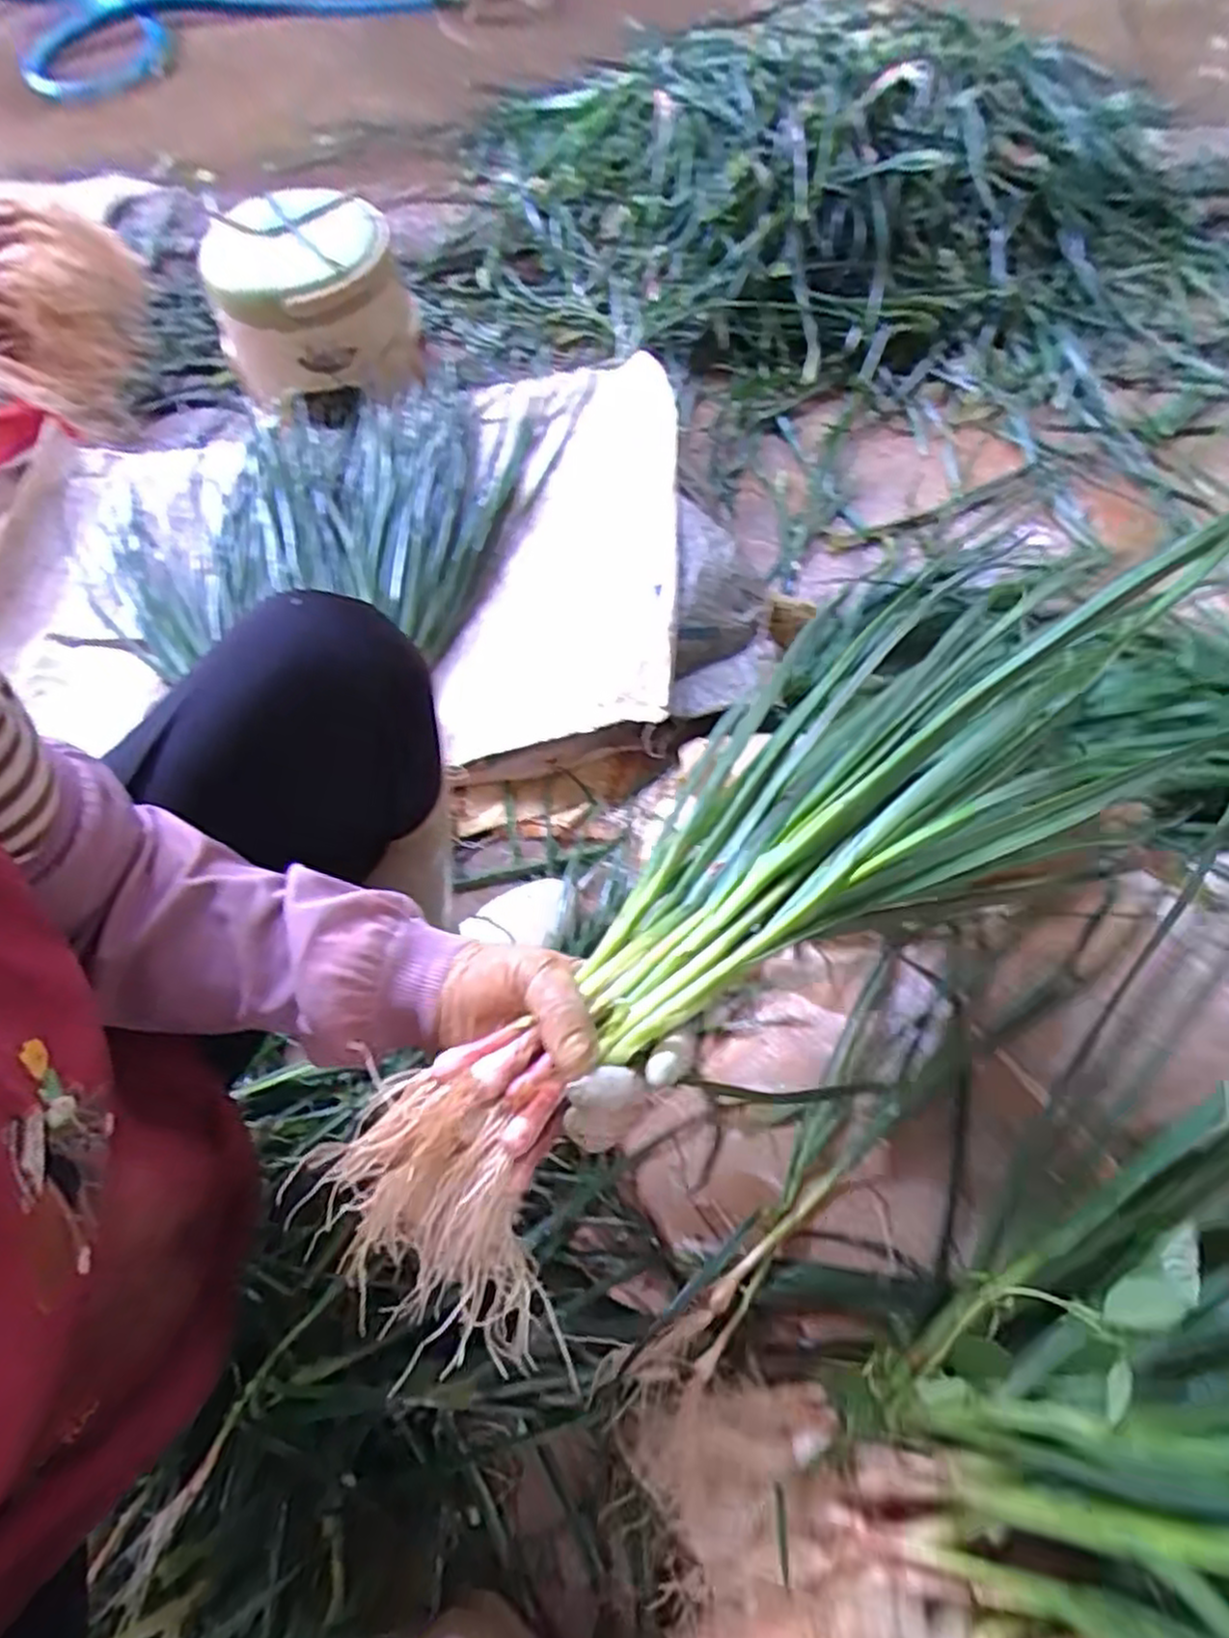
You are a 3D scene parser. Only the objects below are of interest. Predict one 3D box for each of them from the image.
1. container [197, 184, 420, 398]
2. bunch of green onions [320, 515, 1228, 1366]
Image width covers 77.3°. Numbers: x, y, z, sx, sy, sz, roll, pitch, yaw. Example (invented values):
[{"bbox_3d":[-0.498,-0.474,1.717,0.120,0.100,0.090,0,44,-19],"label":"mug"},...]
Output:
[{"bbox_3d":[-0.414,-0.707,1.033,0.253,0.134,0.256,-24,66,-10],"label":"container"},{"bbox_3d":[0.052,0.044,0.377,0.425,0.087,0.152,-41,68,-16],"label":"bunch of green onions"}]

